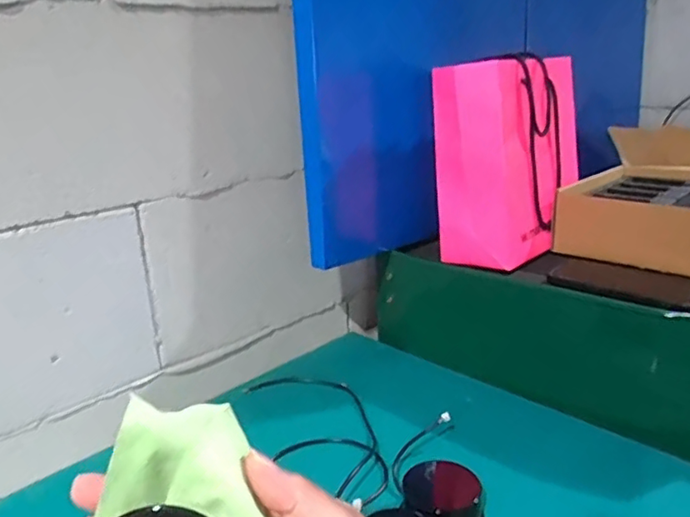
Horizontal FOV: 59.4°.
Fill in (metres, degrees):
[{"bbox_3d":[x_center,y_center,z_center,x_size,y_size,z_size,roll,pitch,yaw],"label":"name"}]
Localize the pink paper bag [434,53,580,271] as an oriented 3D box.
[{"bbox_3d":[0.221,-0.138,0.825,0.131,0.239,0.231,10,22,31],"label":"pink paper bag"}]

